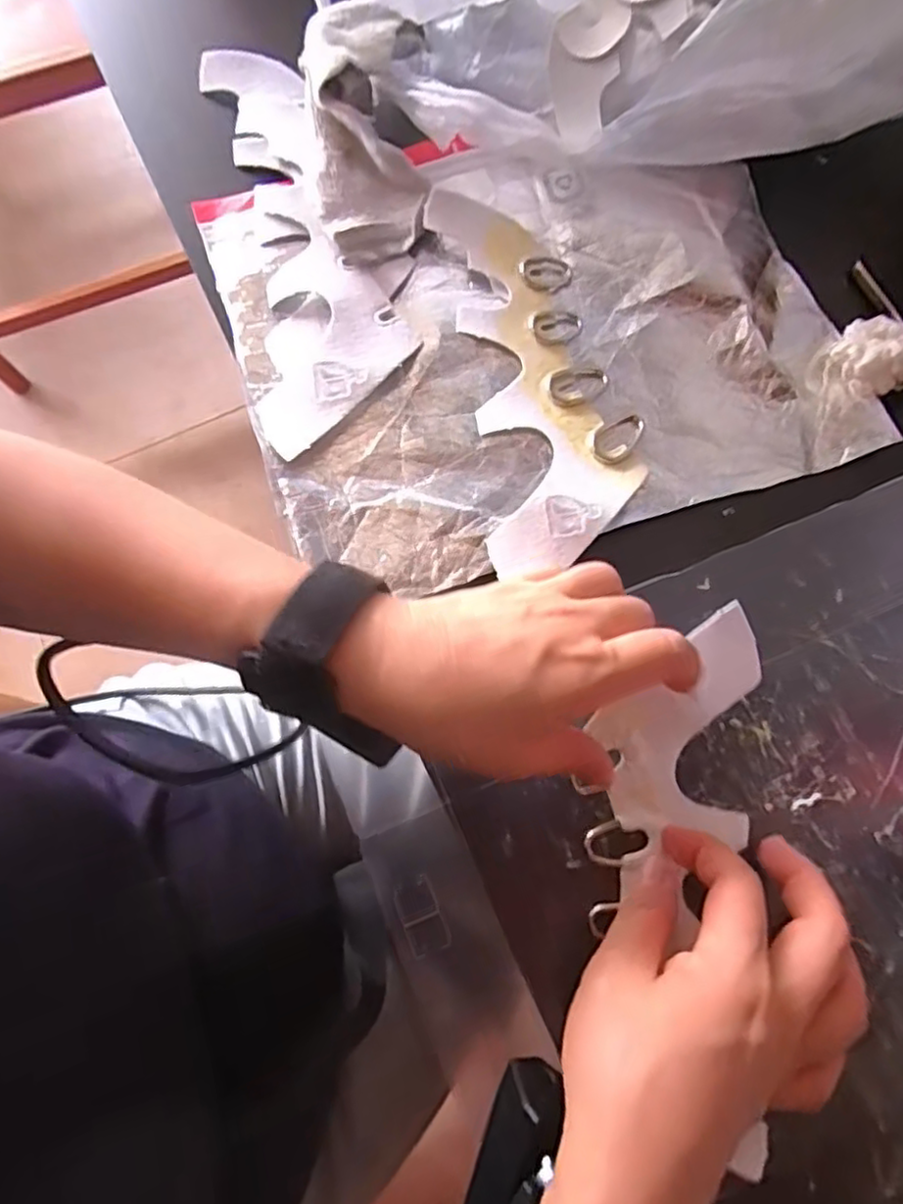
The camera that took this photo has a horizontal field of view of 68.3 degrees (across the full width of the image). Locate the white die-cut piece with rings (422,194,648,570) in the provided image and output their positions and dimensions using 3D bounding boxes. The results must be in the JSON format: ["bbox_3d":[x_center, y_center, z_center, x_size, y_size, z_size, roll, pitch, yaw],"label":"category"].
[{"bbox_3d":[0.039,-0.117,0.338,0.082,0.012,0.199,-14,76,-4],"label":"white die-cut piece with rings"}]

